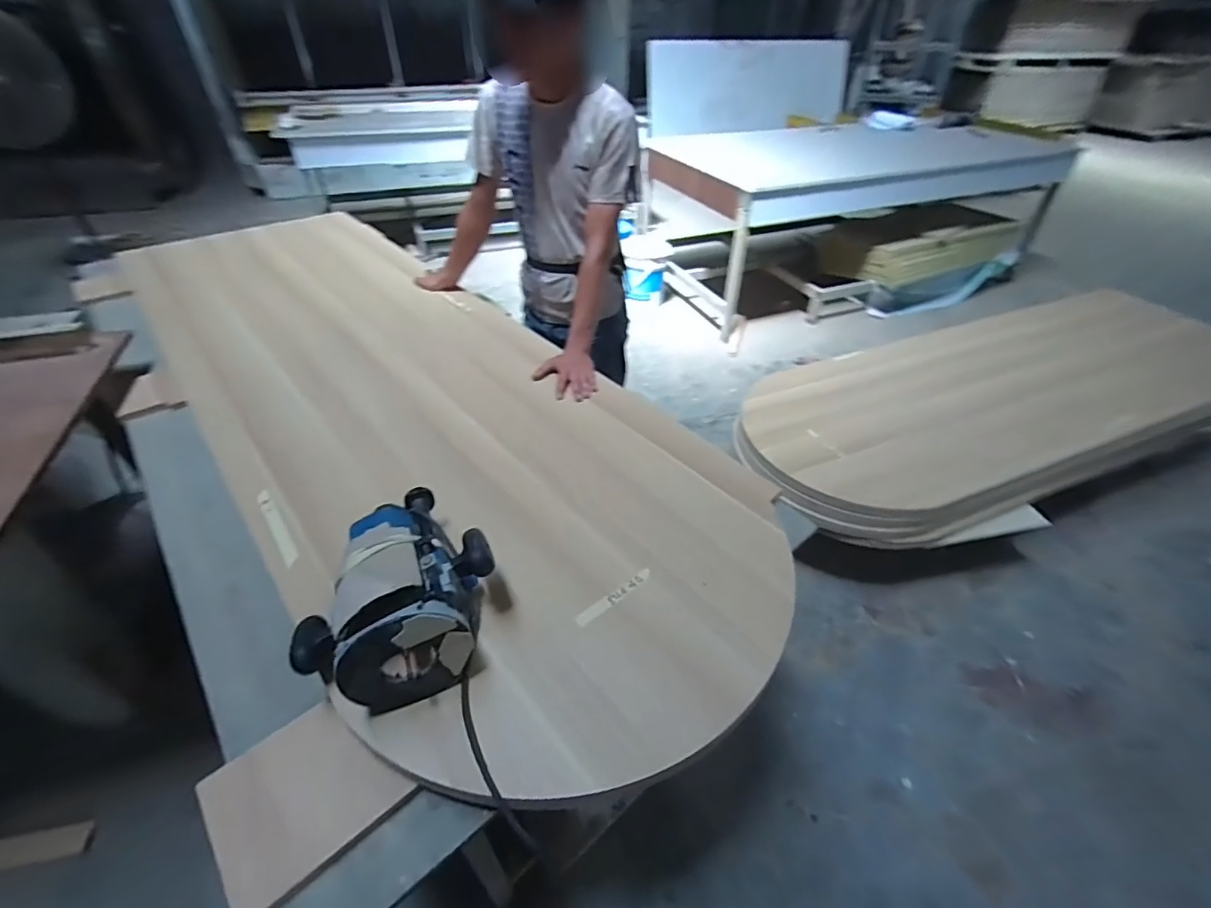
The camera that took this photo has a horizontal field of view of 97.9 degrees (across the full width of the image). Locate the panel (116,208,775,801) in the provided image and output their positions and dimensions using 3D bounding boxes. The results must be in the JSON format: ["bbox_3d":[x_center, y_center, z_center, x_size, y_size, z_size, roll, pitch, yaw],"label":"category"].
[{"bbox_3d":[-0.542,-0.201,1.310,0.763,0.045,2.181,-29,49,-30],"label":"panel"}]

